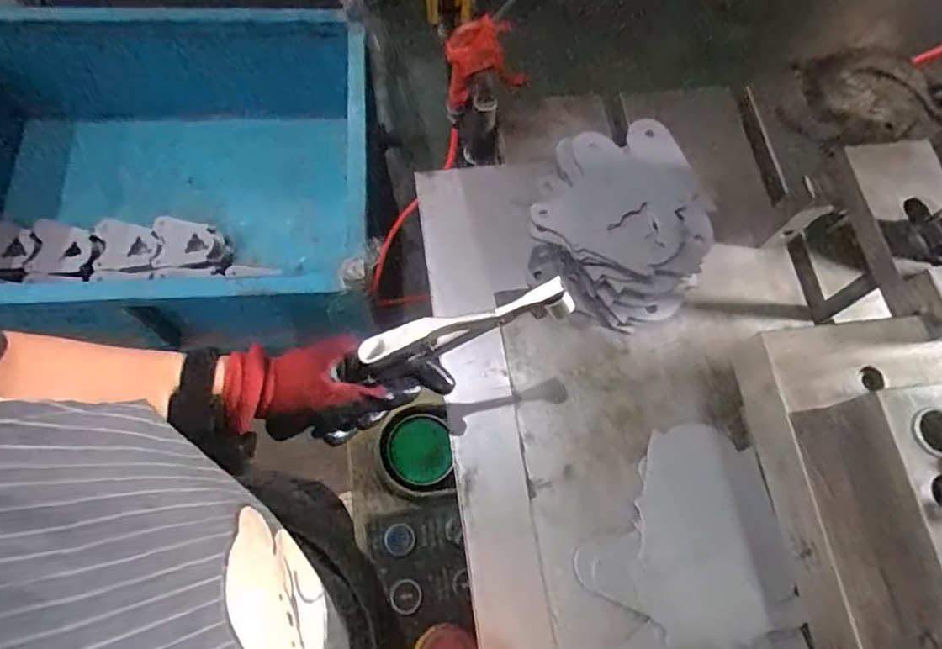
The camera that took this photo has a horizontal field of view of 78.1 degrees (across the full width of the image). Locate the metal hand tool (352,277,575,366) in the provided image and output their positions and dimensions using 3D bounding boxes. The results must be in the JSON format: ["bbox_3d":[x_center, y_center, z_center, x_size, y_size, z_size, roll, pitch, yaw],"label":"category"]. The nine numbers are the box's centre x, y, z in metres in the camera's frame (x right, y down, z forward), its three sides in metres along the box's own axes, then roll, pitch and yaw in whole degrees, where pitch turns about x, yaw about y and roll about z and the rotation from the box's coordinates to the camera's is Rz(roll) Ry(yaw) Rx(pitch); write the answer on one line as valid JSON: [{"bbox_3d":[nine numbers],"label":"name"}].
[{"bbox_3d":[-0.003,0.001,0.429,0.154,0.033,0.020,-15,71,1],"label":"metal hand tool"}]

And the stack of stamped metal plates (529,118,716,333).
[{"bbox_3d":[0.149,-0.111,0.583,0.170,0.057,0.221,12,70,3],"label":"stack of stamped metal plates"}]

